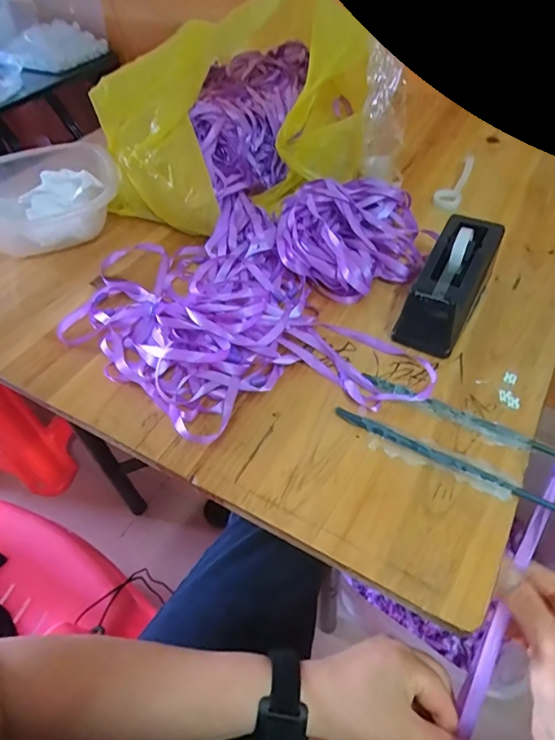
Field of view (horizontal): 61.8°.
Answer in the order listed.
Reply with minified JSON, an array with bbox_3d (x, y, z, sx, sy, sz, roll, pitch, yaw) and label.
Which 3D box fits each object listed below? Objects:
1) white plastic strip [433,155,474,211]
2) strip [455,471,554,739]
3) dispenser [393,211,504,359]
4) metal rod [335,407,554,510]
[{"bbox_3d":[0.248,-0.256,0.636,0.032,0.014,0.106,28,70,25],"label":"white plastic strip"},{"bbox_3d":[0.168,0.196,0.352,0.014,0.025,0.281,23,82,22],"label":"strip"},{"bbox_3d":[0.176,-0.090,0.469,0.060,0.075,0.151,23,55,22],"label":"dispenser"},{"bbox_3d":[0.154,0.078,0.369,0.233,0.008,0.011,23,55,22],"label":"metal rod"}]

